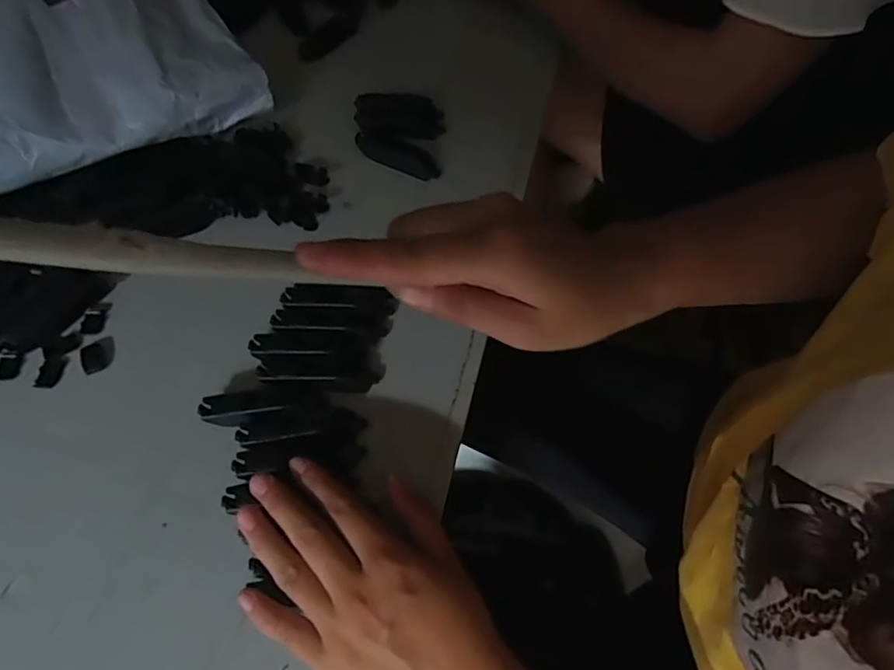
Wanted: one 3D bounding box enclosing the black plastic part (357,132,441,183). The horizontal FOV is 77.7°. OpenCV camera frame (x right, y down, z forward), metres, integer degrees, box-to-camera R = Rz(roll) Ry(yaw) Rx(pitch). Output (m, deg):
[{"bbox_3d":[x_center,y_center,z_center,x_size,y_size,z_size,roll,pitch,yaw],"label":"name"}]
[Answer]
[{"bbox_3d":[-0.042,-0.149,0.462,0.073,0.016,0.021,27,63,12],"label":"black plastic part"}]

